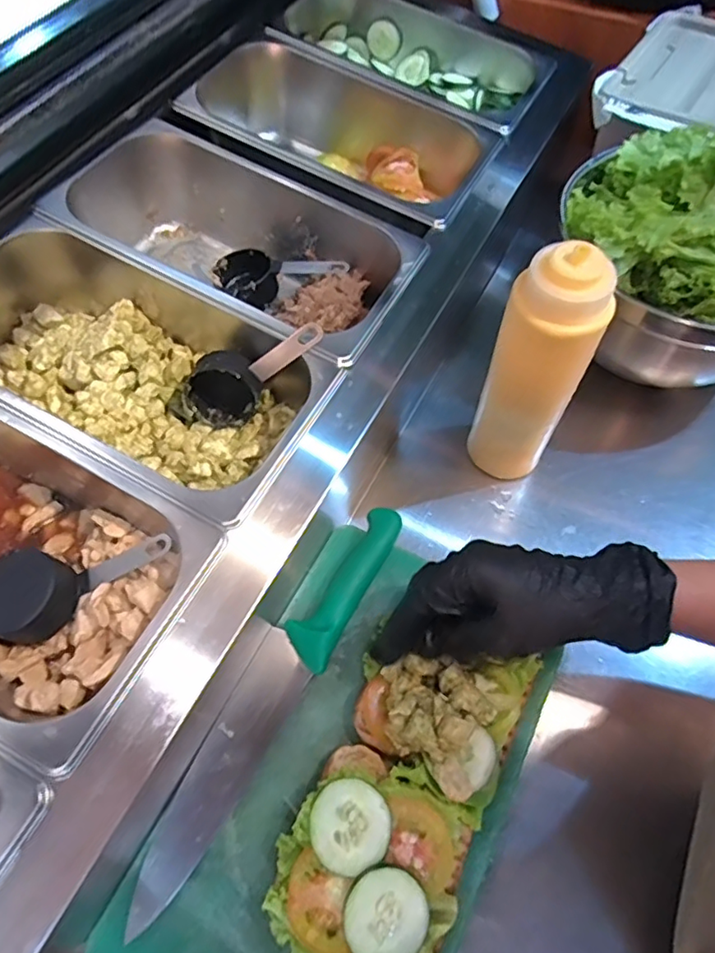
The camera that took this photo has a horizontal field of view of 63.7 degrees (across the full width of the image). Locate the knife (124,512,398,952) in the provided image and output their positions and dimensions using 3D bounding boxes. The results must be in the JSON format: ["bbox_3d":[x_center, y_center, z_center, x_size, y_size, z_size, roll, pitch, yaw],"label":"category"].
[{"bbox_3d":[-0.060,0.146,0.404,0.047,0.031,0.302,27,64,15],"label":"knife"}]

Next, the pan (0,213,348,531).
[{"bbox_3d":[-0.188,-0.086,0.476,0.320,0.099,0.165,25,64,14],"label":"pan"}]

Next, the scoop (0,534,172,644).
[{"bbox_3d":[-0.208,0.073,0.418,0.126,0.036,0.063,-19,61,-24],"label":"scoop"}]

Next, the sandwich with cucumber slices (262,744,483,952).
[{"bbox_3d":[0.010,0.233,0.346,0.110,0.032,0.110,1,55,-2],"label":"sandwich with cucumber slices"}]

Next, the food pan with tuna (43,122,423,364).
[{"bbox_3d":[-0.122,-0.217,0.556,0.346,0.113,0.173,25,64,14],"label":"food pan with tuna"}]

